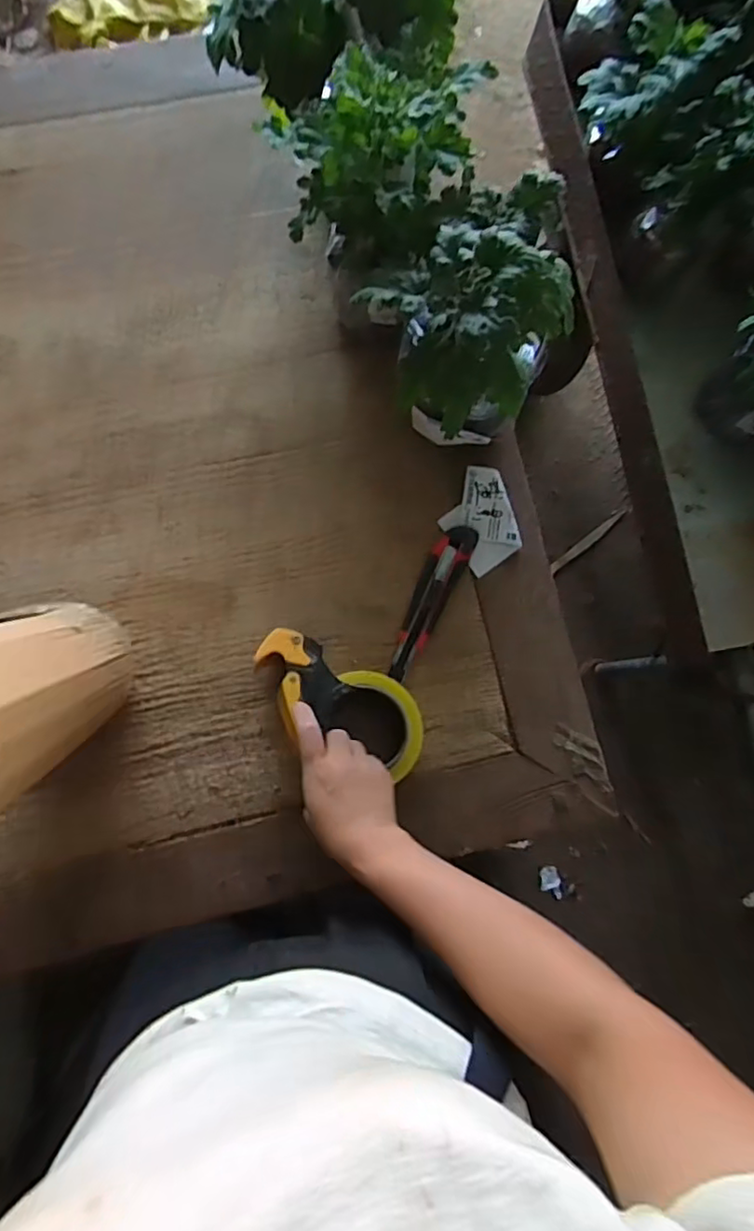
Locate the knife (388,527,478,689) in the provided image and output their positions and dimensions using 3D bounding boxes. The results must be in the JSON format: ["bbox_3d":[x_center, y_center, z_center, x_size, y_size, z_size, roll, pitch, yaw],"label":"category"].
[{"bbox_3d":[0.055,-0.017,0.648,0.037,0.015,0.178,28,85,2],"label":"knife"}]

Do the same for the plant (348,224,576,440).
[{"bbox_3d":[0.084,-0.237,0.558,0.161,0.223,0.126,-38,86,-4],"label":"plant"}]

